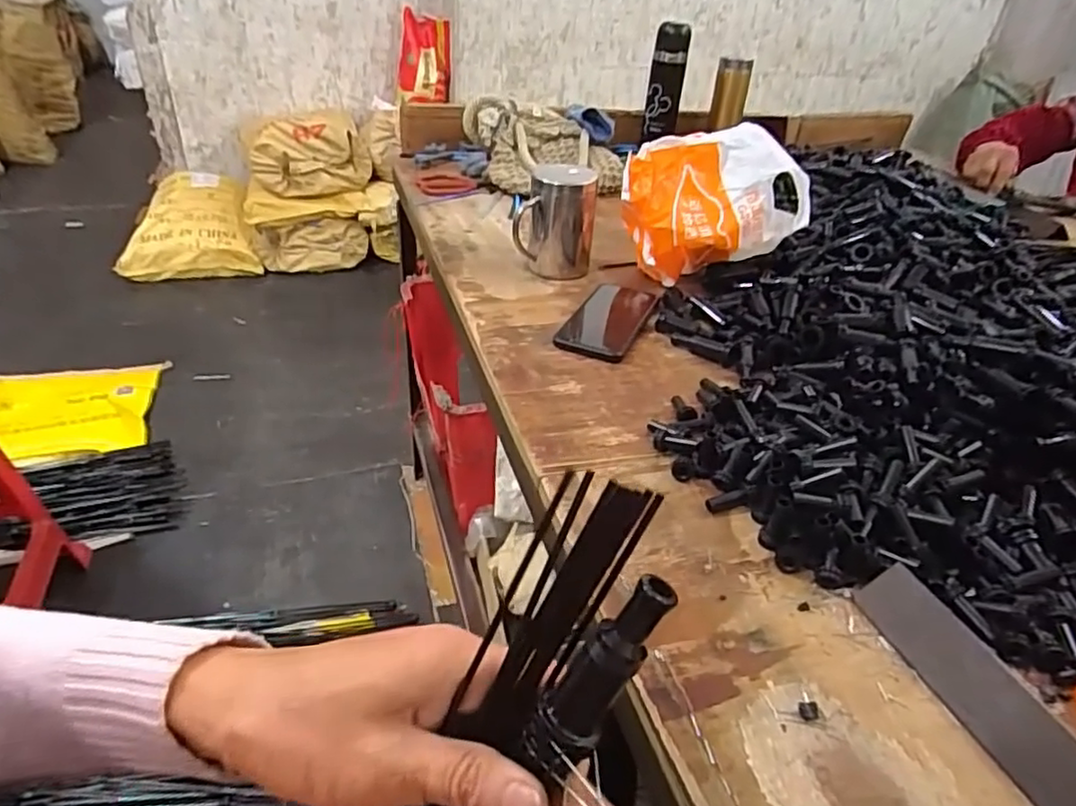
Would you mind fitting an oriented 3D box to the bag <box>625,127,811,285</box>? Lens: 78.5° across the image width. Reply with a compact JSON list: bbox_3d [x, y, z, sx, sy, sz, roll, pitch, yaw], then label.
[{"bbox_3d":[0.201,-0.226,0.779,0.198,0.155,0.109,-8,37,-17],"label":"bag"}]

